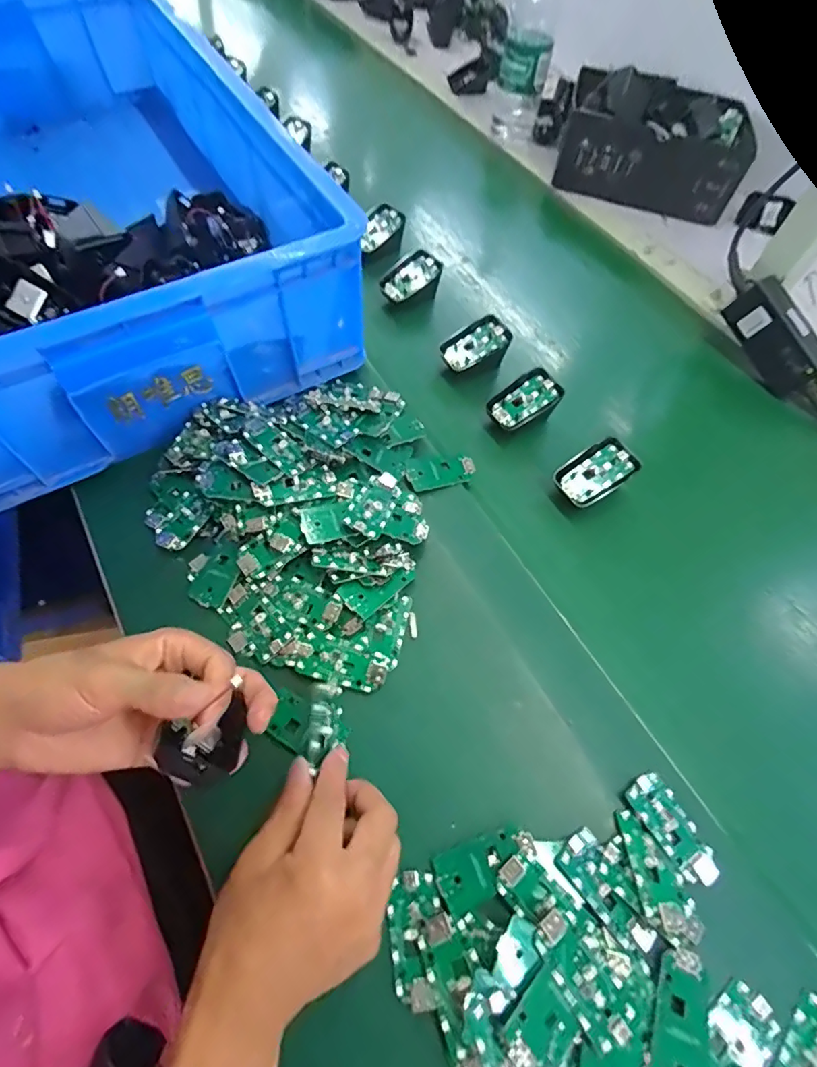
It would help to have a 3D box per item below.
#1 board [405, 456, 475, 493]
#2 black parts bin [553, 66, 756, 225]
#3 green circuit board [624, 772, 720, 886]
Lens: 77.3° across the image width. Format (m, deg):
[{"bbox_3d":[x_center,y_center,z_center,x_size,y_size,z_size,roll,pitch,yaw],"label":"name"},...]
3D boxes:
[{"bbox_3d":[0.029,-0.055,0.456,0.064,0.004,0.029,-13,71,-20],"label":"board"},{"bbox_3d":[0.340,-0.546,0.716,0.240,0.093,0.164,18,60,5],"label":"black parts bin"},{"bbox_3d":[0.171,0.190,0.331,0.031,0.007,0.063,-31,67,-21],"label":"green circuit board"}]

